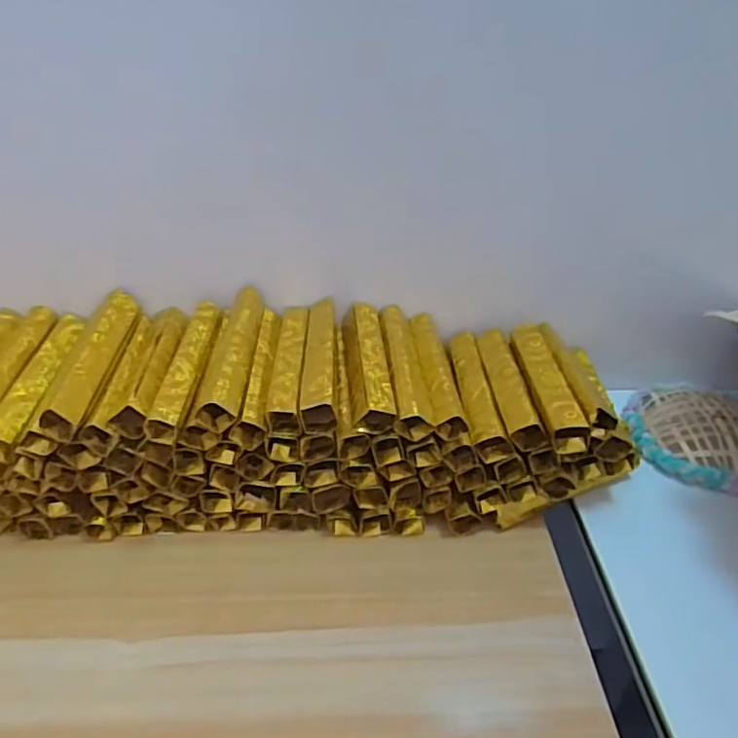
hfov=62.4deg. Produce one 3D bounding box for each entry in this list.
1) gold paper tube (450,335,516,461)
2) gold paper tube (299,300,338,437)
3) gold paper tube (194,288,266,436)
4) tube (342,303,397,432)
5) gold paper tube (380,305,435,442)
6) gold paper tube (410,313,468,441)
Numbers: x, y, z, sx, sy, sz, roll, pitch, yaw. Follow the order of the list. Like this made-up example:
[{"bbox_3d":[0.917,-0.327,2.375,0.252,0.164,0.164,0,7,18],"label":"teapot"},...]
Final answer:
[{"bbox_3d":[0.079,0.013,0.460,0.026,0.021,0.132,-1,37,-4],"label":"gold paper tube"},{"bbox_3d":[-0.035,-0.011,0.435,0.023,0.021,0.129,-1,37,-3],"label":"gold paper tube"},{"bbox_3d":[-0.093,-0.013,0.423,0.026,0.020,0.128,1,37,-1],"label":"gold paper tube"},{"bbox_3d":[-0.002,-0.004,0.441,0.029,0.025,0.130,-2,37,-5],"label":"tube"},{"bbox_3d":[0.025,-0.003,0.448,0.026,0.024,0.136,-1,37,-4],"label":"gold paper tube"},{"bbox_3d":[0.051,-0.002,0.453,0.025,0.022,0.132,-1,37,-4],"label":"gold paper tube"}]

